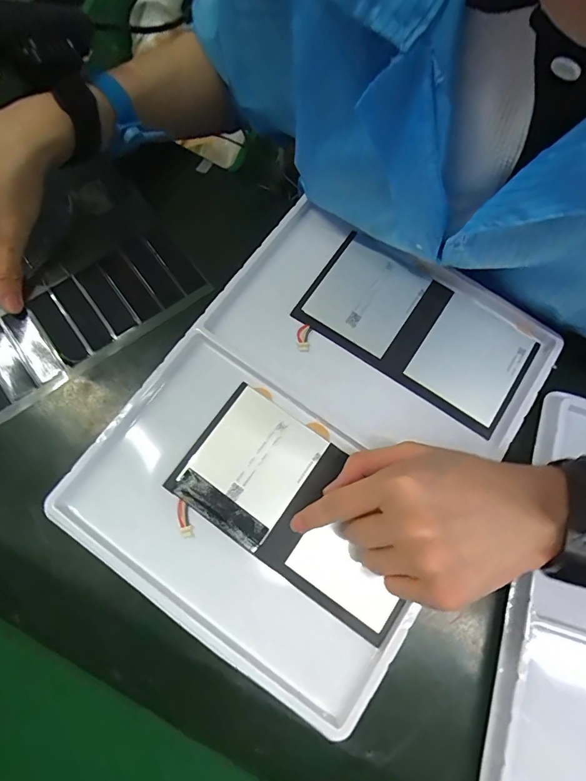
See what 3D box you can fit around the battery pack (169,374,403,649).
[{"bbox_3d":[0.006,0.081,0.295,0.172,0.008,0.098,34,78,7],"label":"battery pack"}]

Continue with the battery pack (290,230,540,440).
[{"bbox_3d":[0.095,-0.047,0.333,0.173,0.004,0.095,32,77,7],"label":"battery pack"}]

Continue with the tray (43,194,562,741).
[{"bbox_3d":[0.020,0.021,0.311,0.233,0.027,0.319,34,78,7],"label":"tray"}]

